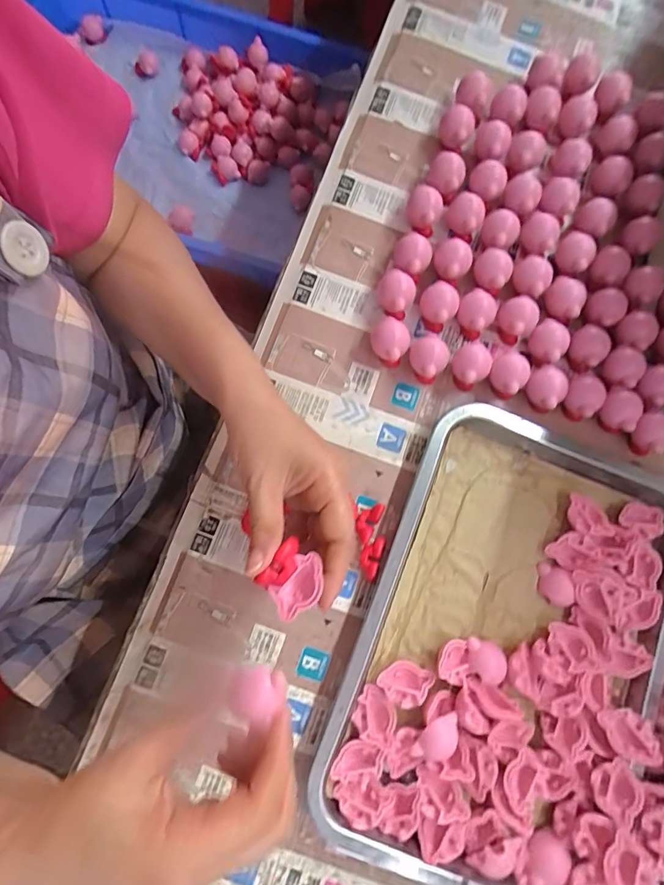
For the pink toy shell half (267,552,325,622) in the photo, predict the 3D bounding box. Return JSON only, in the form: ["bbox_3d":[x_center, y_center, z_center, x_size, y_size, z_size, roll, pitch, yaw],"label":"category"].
[{"bbox_3d":[-0.018,0.078,0.252,0.023,0.012,0.036,41,81,9],"label":"pink toy shell half"}]

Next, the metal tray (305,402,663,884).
[{"bbox_3d":[0.130,0.141,0.322,0.206,0.020,0.304,21,79,2],"label":"metal tray"}]

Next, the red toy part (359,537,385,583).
[{"bbox_3d":[0.028,0.085,0.341,0.015,0.011,0.032,19,79,1],"label":"red toy part"}]

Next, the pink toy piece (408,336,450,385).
[{"bbox_3d":[0.073,-0.064,0.358,0.028,0.030,0.027,0,79,-2],"label":"pink toy piece"}]

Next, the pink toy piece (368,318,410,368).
[{"bbox_3d":[0.044,-0.077,0.358,0.030,0.032,0.027,11,79,0],"label":"pink toy piece"}]

